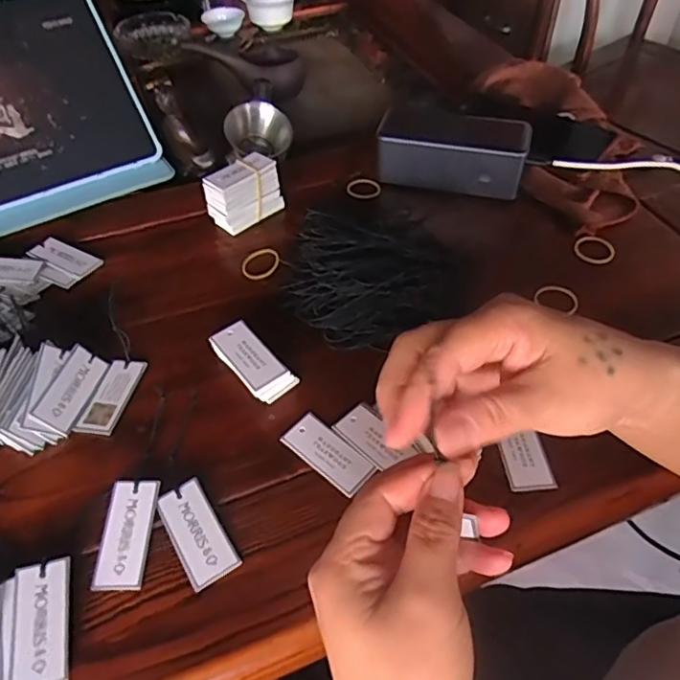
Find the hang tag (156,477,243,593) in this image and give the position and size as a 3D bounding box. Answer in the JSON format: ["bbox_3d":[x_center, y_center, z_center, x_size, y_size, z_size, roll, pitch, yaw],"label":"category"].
[{"bbox_3d":[-0.079,0.107,0.308,0.028,0.004,0.058,-30,58,-18],"label":"hang tag"}]

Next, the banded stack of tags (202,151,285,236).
[{"bbox_3d":[-0.080,-0.125,0.475,0.032,0.047,0.060,36,60,28],"label":"banded stack of tags"}]

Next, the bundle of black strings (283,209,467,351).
[{"bbox_3d":[0.028,-0.046,0.414,0.124,0.031,0.112,5,50,7],"label":"bundle of black strings"}]

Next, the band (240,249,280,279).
[{"bbox_3d":[-0.065,-0.063,0.452,0.031,0.005,0.033,-1,49,1],"label":"band"}]

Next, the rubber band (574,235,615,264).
[{"bbox_3d":[0.208,-0.074,0.454,0.031,0.004,0.028,25,55,22],"label":"rubber band"}]

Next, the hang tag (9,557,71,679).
[{"bbox_3d":[-0.149,0.141,0.278,0.026,0.004,0.058,-10,56,-11],"label":"hang tag"}]

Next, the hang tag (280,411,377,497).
[{"bbox_3d":[-0.007,0.068,0.340,0.059,0.004,0.027,34,59,27],"label":"hang tag"}]

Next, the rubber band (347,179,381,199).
[{"bbox_3d":[0.022,-0.139,0.513,0.031,0.004,0.029,-1,49,1],"label":"rubber band"}]

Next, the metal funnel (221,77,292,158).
[{"bbox_3d":[-0.087,-0.227,0.595,0.068,0.059,0.082,-8,50,-5],"label":"metal funnel"}]

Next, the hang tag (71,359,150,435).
[{"bbox_3d":[-0.151,0.037,0.367,0.025,0.004,0.057,8,50,9],"label":"hang tag"}]

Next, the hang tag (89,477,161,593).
[{"bbox_3d":[-0.118,0.107,0.308,0.027,0.004,0.059,0,56,0],"label":"hang tag"}]

